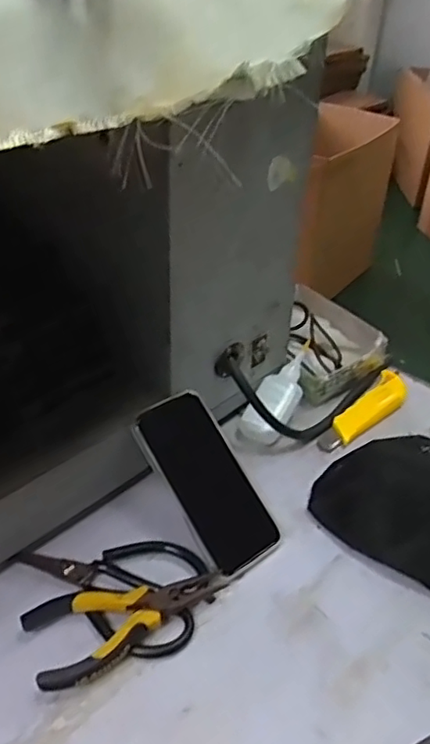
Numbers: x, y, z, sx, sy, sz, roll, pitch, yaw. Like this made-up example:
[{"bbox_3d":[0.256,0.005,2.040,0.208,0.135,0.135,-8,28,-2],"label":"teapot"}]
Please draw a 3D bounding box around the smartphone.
[{"bbox_3d":[-0.006,0.097,0.561,0.077,0.016,0.164,-25,78,-32],"label":"smartphone"}]

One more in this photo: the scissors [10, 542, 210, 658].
[{"bbox_3d":[-0.094,0.178,0.527,0.162,0.013,0.095,10,37,11],"label":"scissors"}]

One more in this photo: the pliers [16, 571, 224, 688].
[{"bbox_3d":[-0.064,0.195,0.499,0.159,0.028,0.069,-16,40,-22],"label":"pliers"}]

